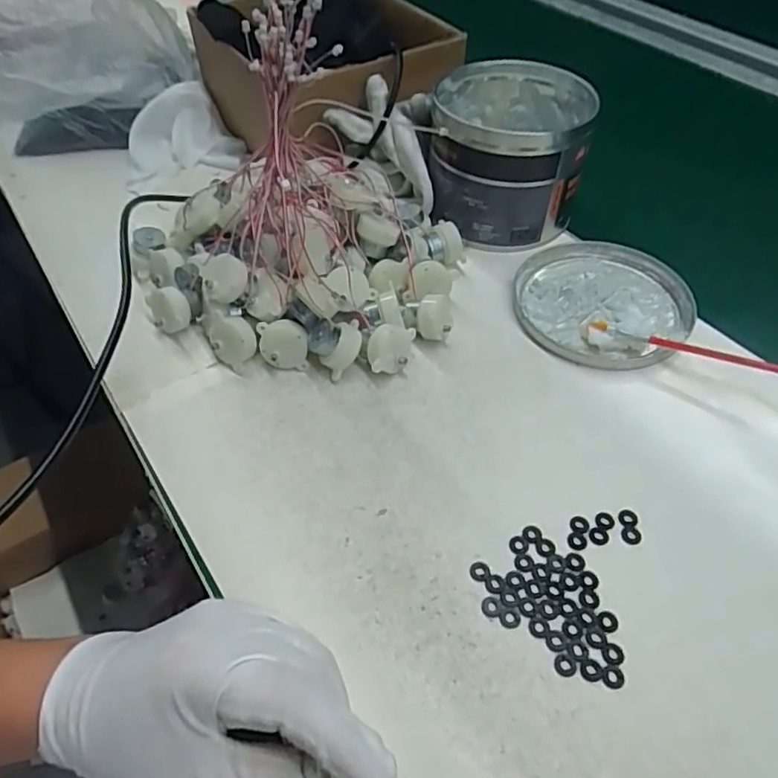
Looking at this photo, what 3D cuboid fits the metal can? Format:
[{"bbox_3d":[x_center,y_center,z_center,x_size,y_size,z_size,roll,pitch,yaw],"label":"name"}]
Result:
[{"bbox_3d":[0.097,-0.202,0.503,0.118,0.090,0.125,1,49,-1],"label":"metal can"}]

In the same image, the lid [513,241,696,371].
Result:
[{"bbox_3d":[0.163,-0.066,0.456,0.126,0.023,0.125,1,49,-1],"label":"lid"}]

